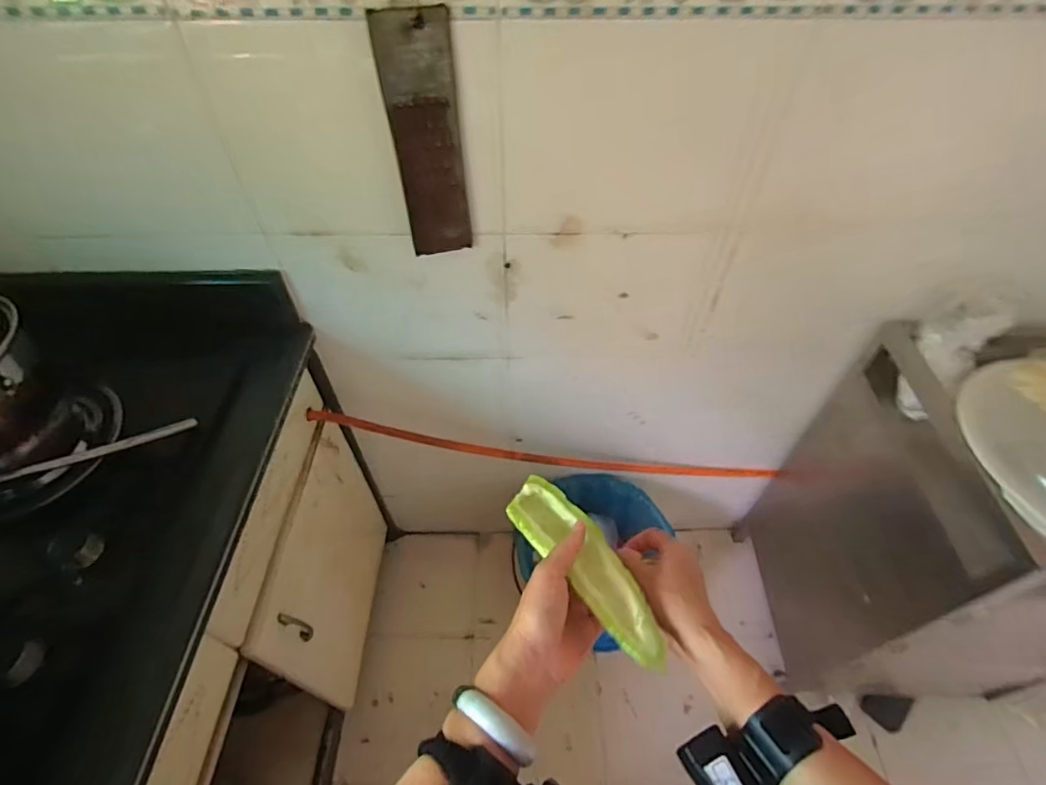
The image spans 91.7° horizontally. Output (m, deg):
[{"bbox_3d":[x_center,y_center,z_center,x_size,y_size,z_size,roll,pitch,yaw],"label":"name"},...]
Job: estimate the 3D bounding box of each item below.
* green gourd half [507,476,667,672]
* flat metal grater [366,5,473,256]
[{"bbox_3d":[0.056,0.151,0.440,0.058,0.019,0.180,-29,59,-22],"label":"green gourd half"},{"bbox_3d":[-0.112,-0.292,0.611,0.079,0.272,0.016,-13,53,-11],"label":"flat metal grater"}]

